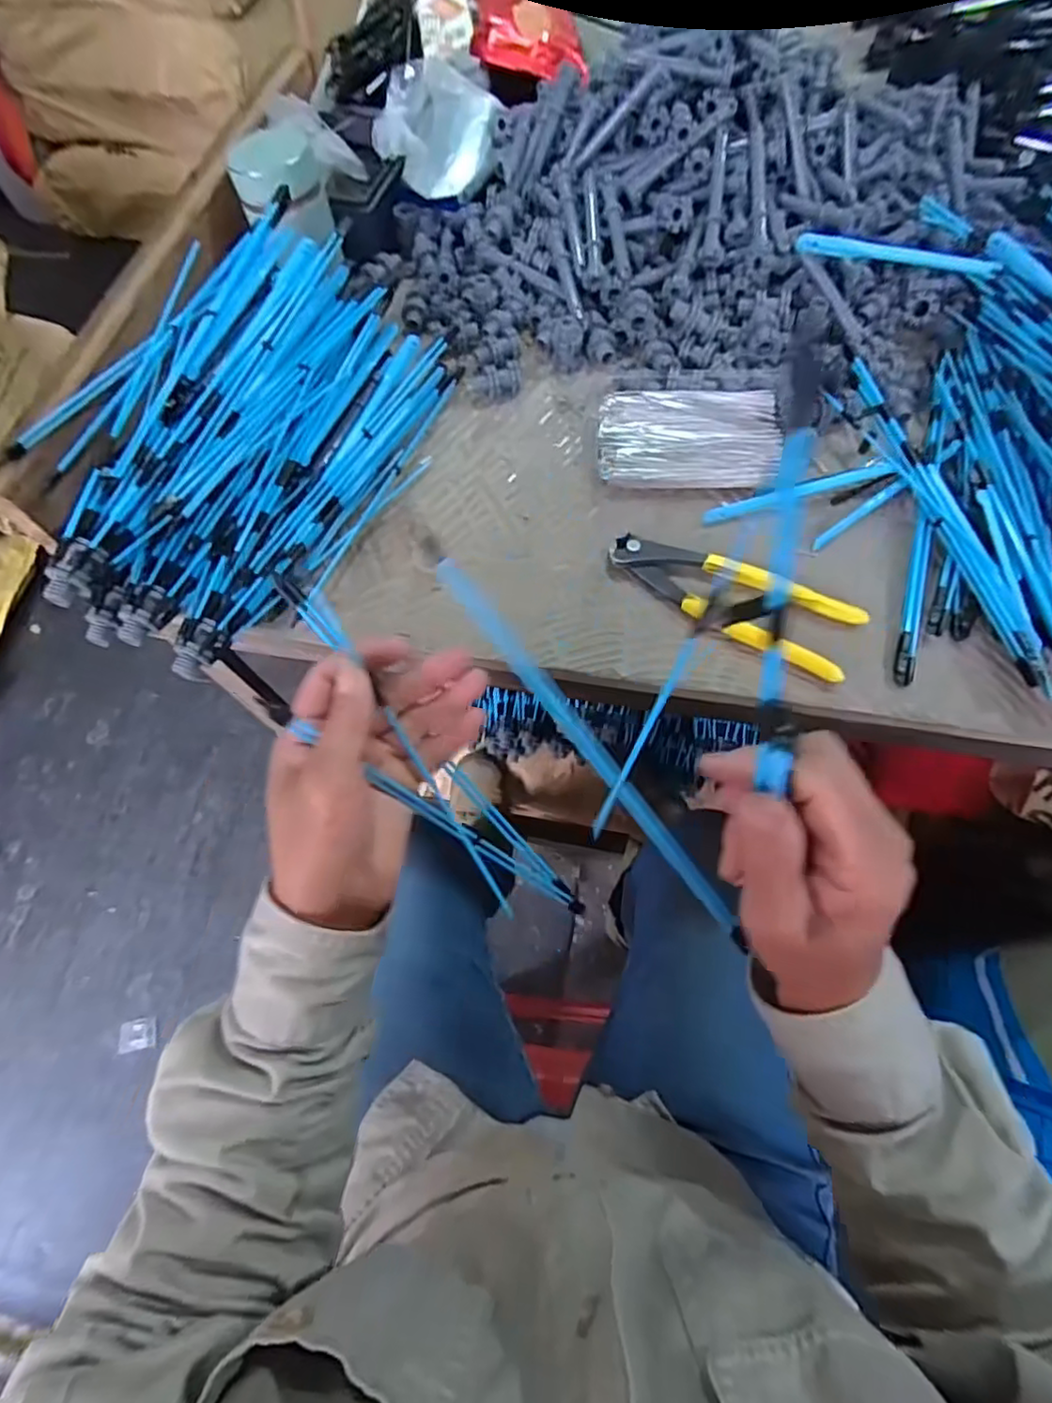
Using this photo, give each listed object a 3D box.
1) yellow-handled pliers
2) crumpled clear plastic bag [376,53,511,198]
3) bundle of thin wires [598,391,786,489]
[{"bbox_3d":[0.131,-0.066,0.412,0.165,0.013,0.059,22,69,13],"label":"yellow-handled pliers"},{"bbox_3d":[-0.068,-0.495,0.543,0.097,0.045,0.123,3,66,5],"label":"crumpled clear plastic bag"},{"bbox_3d":[0.120,-0.194,0.464,0.130,0.019,0.085,0,66,3],"label":"bundle of thin wires"}]

